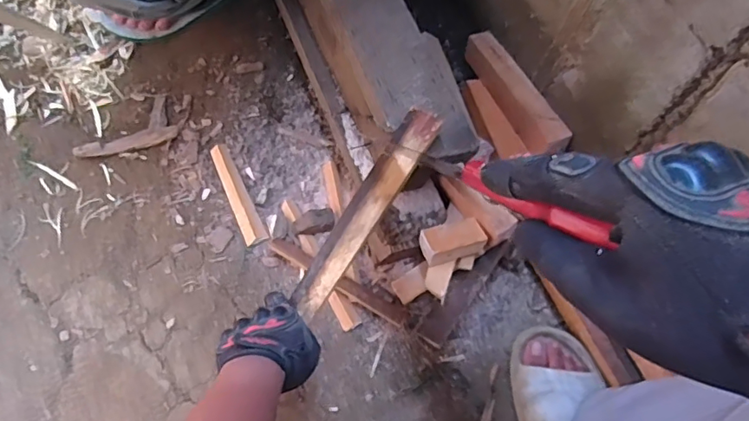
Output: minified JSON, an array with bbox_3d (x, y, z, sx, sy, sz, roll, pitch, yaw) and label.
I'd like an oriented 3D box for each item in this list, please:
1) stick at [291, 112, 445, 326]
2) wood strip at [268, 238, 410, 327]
[{"bbox_3d":[-0.013,0.000,0.621,0.042,0.014,0.263,34,90,12],"label":"stick"},{"bbox_3d":[-0.053,0.103,0.789,0.225,0.027,0.029,28,74,10],"label":"wood strip"}]

